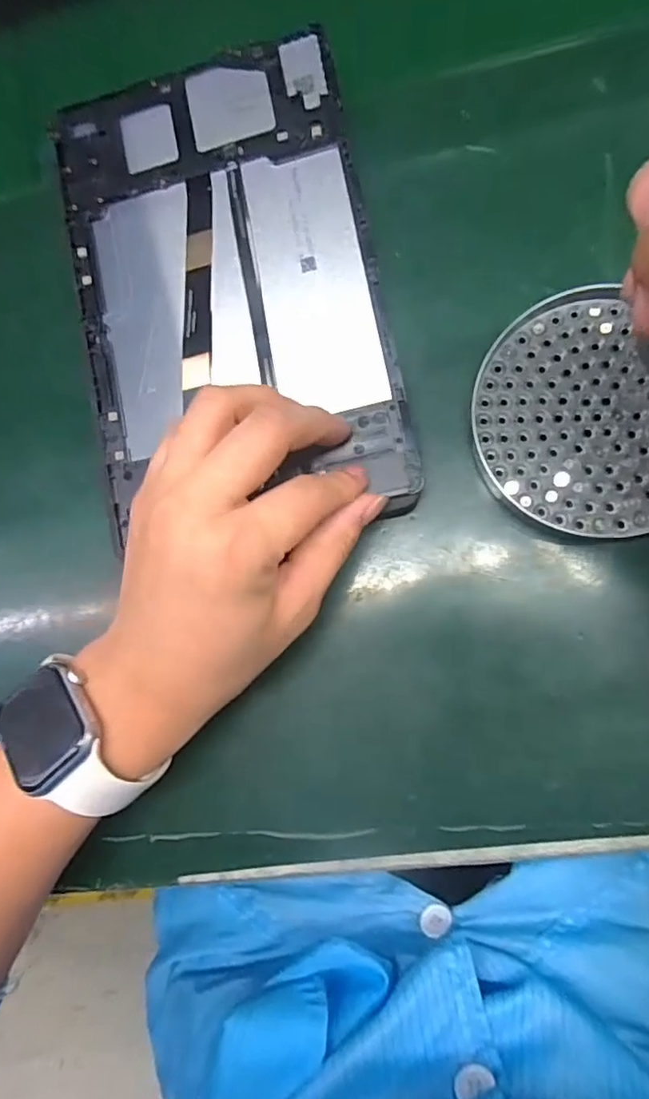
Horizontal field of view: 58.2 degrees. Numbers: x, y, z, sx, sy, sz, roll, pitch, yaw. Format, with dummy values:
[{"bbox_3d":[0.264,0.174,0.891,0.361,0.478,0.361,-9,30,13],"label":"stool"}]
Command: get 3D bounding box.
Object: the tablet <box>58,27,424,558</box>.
[{"bbox_3d":[-0.048,-0.128,0.292,0.149,0.016,0.229,-11,87,9],"label":"tablet"}]

